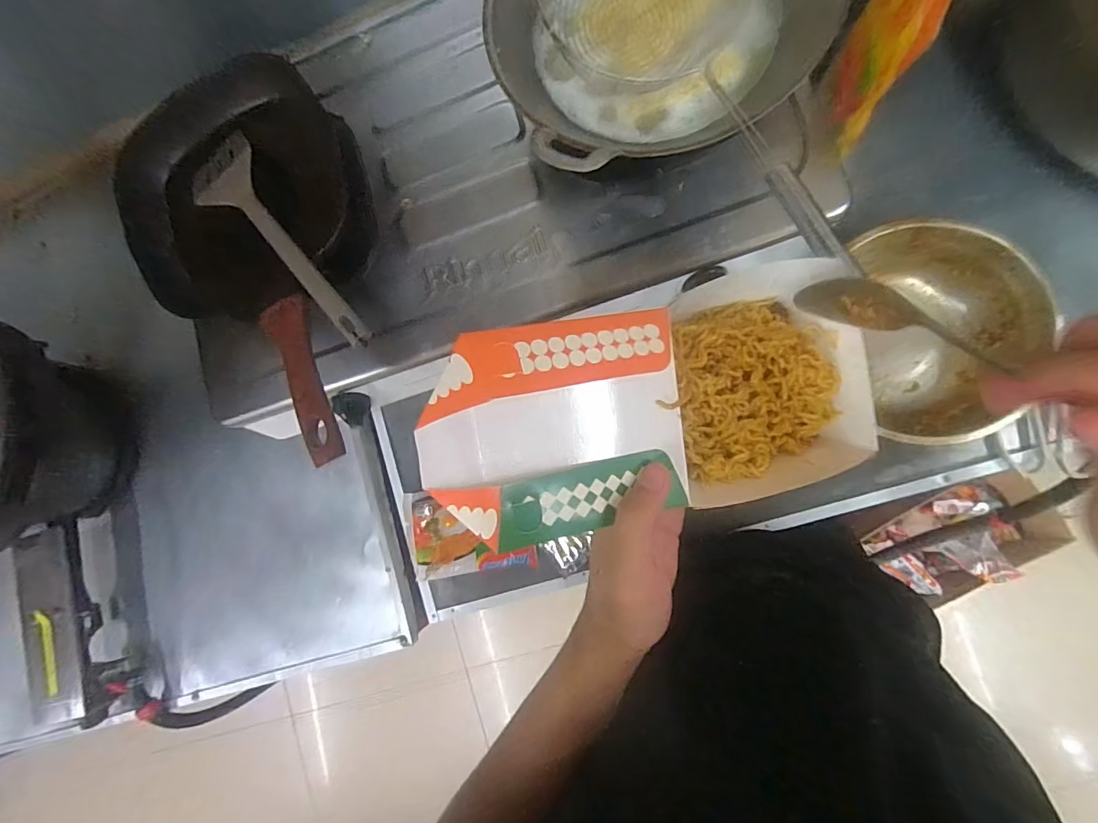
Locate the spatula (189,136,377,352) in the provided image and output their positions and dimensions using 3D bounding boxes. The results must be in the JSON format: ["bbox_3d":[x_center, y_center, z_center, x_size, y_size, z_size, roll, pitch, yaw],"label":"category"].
[{"bbox_3d":[-0.266,-0.155,0.479,0.072,0.025,0.266,-36,81,5],"label":"spatula"}]

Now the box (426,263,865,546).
[{"bbox_3d":[0.060,-0.006,0.259,0.247,0.047,0.124,-12,83,-21],"label":"box"}]

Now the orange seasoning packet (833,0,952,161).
[{"bbox_3d":[0.270,-0.303,0.392,0.035,0.162,0.123,19,89,10],"label":"orange seasoning packet"}]

